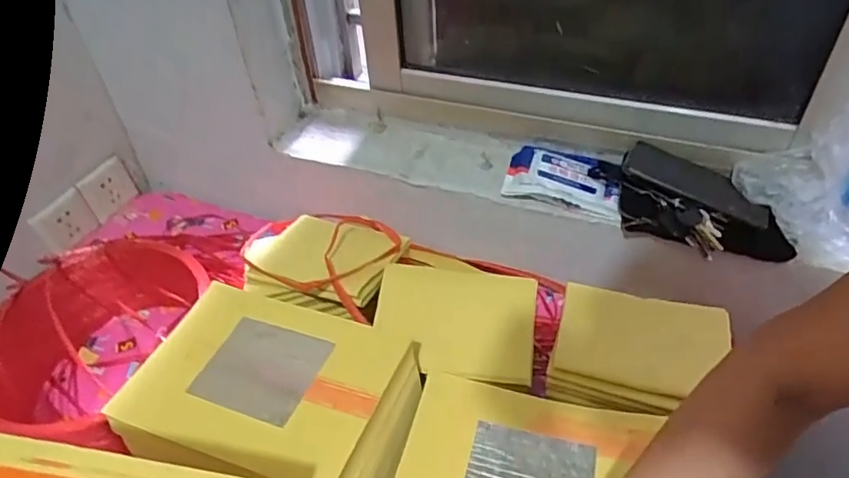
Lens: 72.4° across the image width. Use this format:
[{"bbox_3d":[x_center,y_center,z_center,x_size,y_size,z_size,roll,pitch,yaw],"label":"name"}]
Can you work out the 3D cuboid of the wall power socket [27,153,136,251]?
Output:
[{"bbox_3d":[-0.571,-0.057,0.986,0.027,0.084,0.175,16,47,21],"label":"wall power socket"}]

